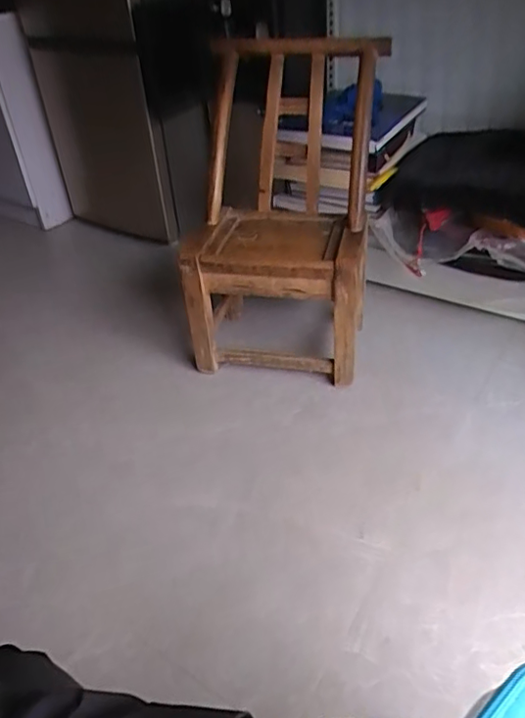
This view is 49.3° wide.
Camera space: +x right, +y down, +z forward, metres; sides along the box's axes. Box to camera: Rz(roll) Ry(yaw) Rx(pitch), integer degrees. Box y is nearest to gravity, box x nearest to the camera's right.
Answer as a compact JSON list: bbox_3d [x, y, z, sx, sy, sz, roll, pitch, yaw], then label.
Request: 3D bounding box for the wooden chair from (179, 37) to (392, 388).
[{"bbox_3d":[0.036,-0.295,1.249,0.374,0.658,0.300,7,39,14],"label":"wooden chair"}]

